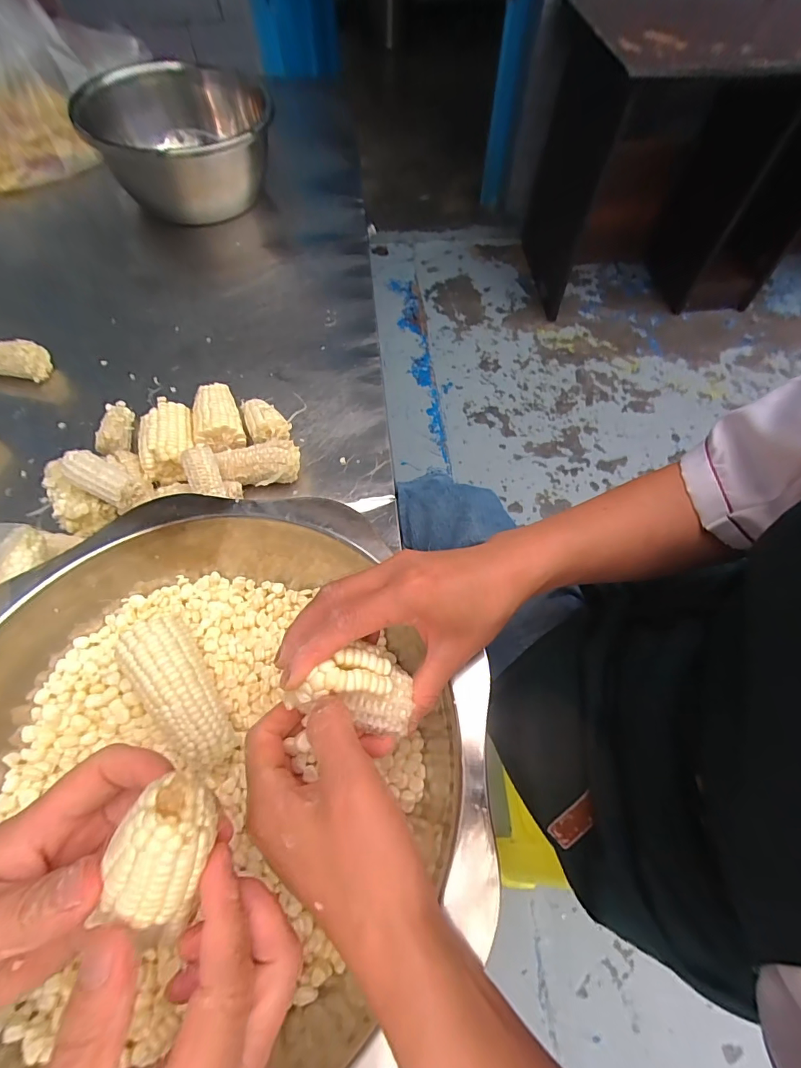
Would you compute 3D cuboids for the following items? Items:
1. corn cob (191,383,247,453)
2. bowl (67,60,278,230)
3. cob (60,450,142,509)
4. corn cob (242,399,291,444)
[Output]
[{"bbox_3d":[-0.215,-0.136,0.517,0.054,0.049,0.092,-18,63,-9],"label":"corn cob"},{"bbox_3d":[-0.367,-0.658,0.747,0.280,0.140,0.269,-5,61,-2],"label":"bowl"},{"bbox_3d":[-0.302,-0.057,0.438,0.086,0.023,0.033,29,63,12],"label":"cob"},{"bbox_3d":[-0.159,-0.133,0.520,0.046,0.039,0.074,-25,64,-12],"label":"corn cob"}]

